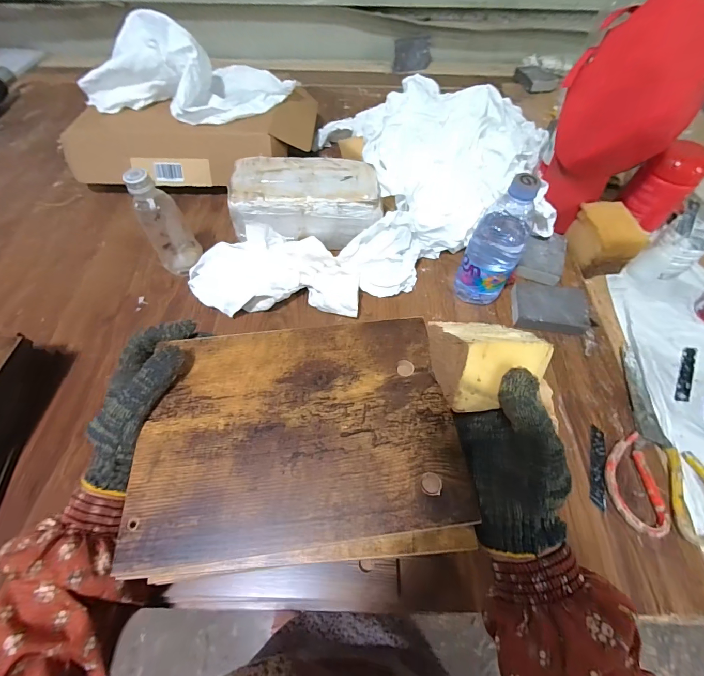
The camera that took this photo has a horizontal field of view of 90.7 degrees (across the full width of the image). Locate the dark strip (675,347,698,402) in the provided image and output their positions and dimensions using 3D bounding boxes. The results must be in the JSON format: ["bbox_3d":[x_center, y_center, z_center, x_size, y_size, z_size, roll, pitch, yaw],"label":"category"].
[{"bbox_3d":[0.463,0.049,0.482,0.017,0.004,0.099,30,63,17],"label":"dark strip"}]

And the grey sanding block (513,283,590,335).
[{"bbox_3d":[0.295,-0.044,0.521,0.101,0.027,0.073,7,59,5],"label":"grey sanding block"}]

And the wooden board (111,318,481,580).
[{"bbox_3d":[-0.043,0.069,0.283,0.239,0.007,0.179,-7,59,-4],"label":"wooden board"}]

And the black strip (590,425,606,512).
[{"bbox_3d":[0.296,0.152,0.416,0.015,0.004,0.097,18,60,11],"label":"black strip"}]

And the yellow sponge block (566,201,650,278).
[{"bbox_3d":[0.401,-0.158,0.559,0.066,0.079,0.101,-8,59,-5],"label":"yellow sponge block"}]

